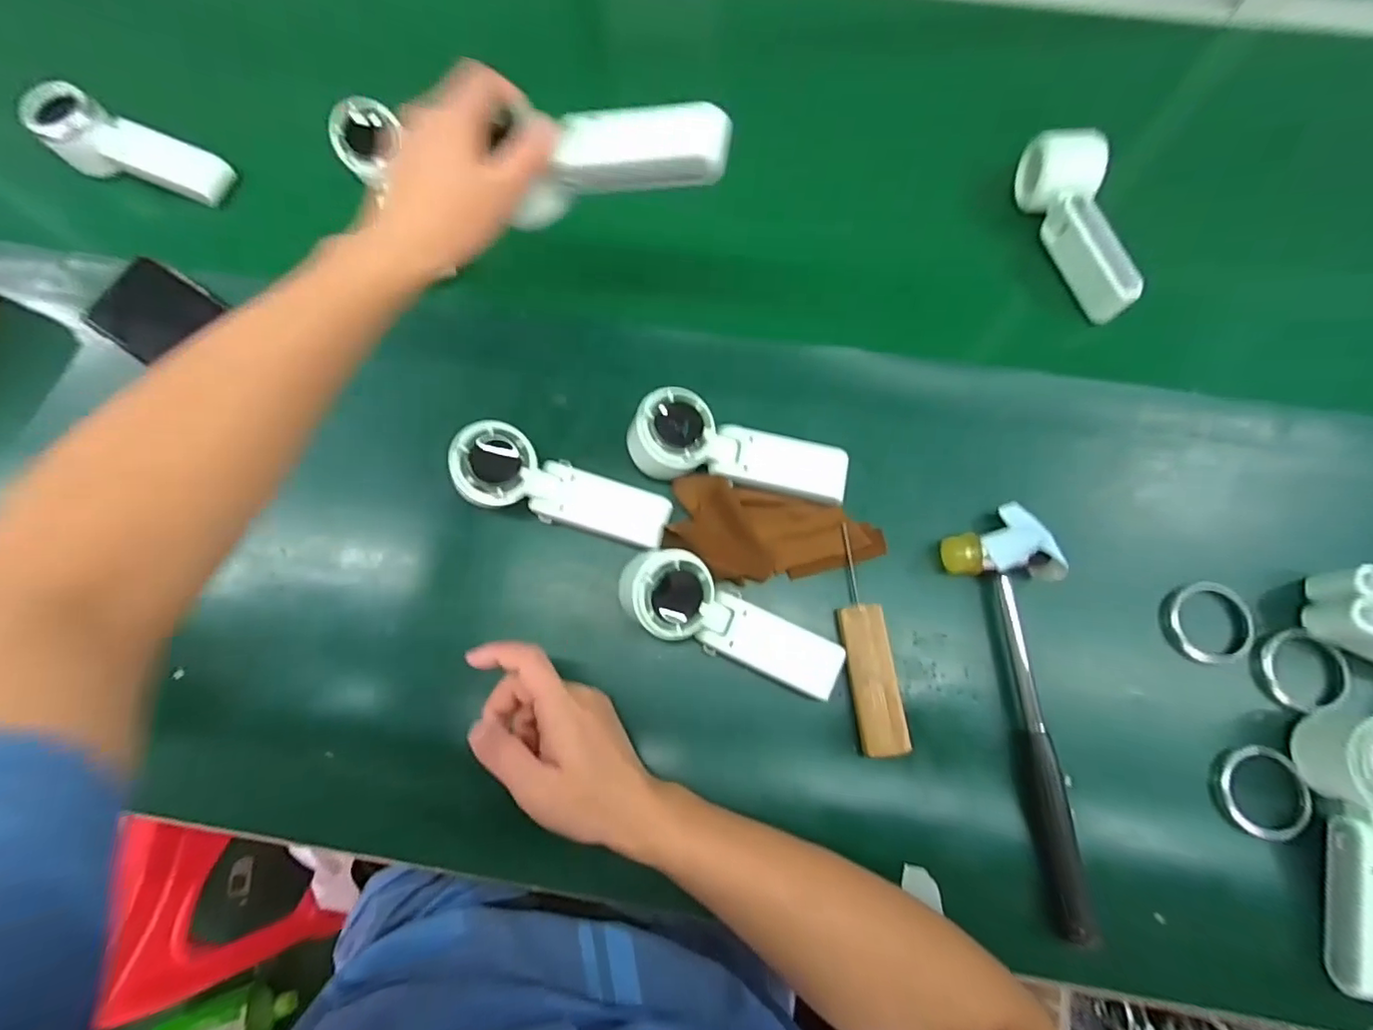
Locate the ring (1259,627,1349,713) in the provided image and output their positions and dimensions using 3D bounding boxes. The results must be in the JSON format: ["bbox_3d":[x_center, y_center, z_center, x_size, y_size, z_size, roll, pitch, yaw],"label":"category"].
[{"bbox_3d":[0.450,0.112,0.423,0.058,0.015,0.058,0,75,1],"label":"ring"}]

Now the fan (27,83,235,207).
[{"bbox_3d":[-0.505,-0.334,0.538,0.159,0.043,0.055,19,75,-9],"label":"fan"}]

